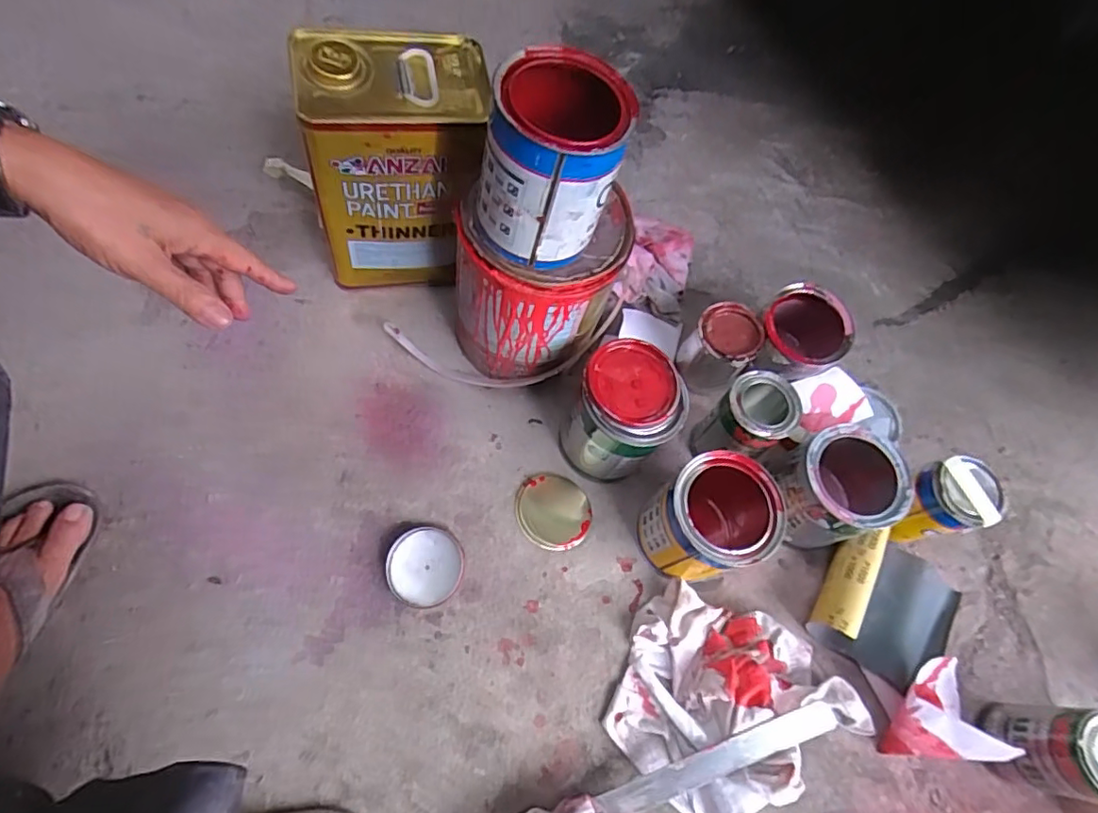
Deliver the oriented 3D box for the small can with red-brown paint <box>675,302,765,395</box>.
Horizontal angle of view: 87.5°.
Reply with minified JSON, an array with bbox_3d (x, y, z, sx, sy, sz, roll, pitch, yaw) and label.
[{"bbox_3d":[0.203,-0.070,0.674,0.068,0.092,0.072,3,67,-6],"label":"small can with red-brown paint"}]

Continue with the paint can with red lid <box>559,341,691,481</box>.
[{"bbox_3d":[0.079,0.012,0.610,0.104,0.127,0.110,3,67,-6],"label":"paint can with red lid"}]

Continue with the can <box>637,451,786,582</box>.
[{"bbox_3d":[0.162,0.116,0.583,0.118,0.120,0.104,-11,68,-10],"label":"can"}]

